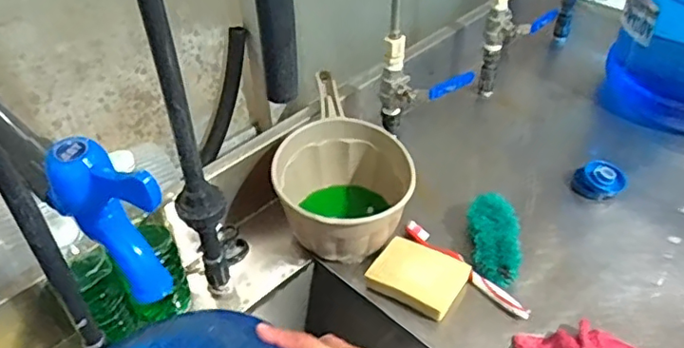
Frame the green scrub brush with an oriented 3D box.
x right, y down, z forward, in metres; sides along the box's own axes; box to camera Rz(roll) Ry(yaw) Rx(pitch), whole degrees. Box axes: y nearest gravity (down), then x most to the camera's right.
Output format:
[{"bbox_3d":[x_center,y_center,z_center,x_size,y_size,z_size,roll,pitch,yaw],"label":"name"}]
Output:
[{"bbox_3d":[0.188,0.083,0.717,0.063,0.045,0.128,1,41,5],"label":"green scrub brush"}]

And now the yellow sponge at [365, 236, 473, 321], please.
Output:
[{"bbox_3d":[0.091,0.122,0.686,0.100,0.031,0.077,22,47,27],"label":"yellow sponge"}]

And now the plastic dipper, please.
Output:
[{"bbox_3d":[-0.004,-0.008,0.769,0.165,0.113,0.285,-8,41,-5],"label":"plastic dipper"}]

